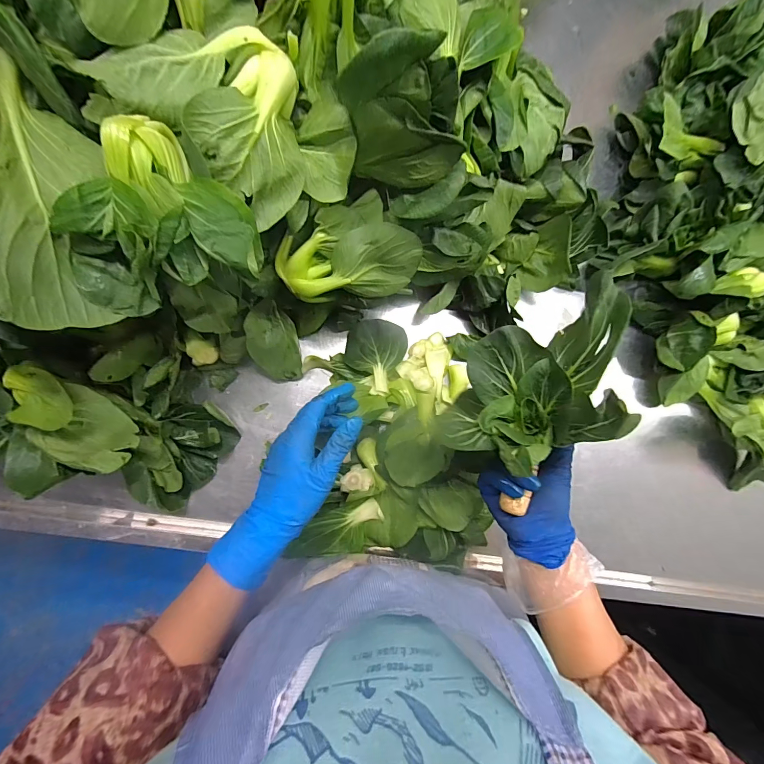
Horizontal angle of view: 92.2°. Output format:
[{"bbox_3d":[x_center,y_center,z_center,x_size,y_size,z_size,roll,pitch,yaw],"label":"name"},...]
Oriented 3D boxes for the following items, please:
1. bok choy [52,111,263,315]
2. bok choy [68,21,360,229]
[{"bbox_3d":[-0.164,-0.119,0.264,0.128,0.057,0.106,-14,90,-6],"label":"bok choy"},{"bbox_3d":[-0.103,-0.204,0.287,0.152,0.067,0.123,40,85,-3],"label":"bok choy"}]

